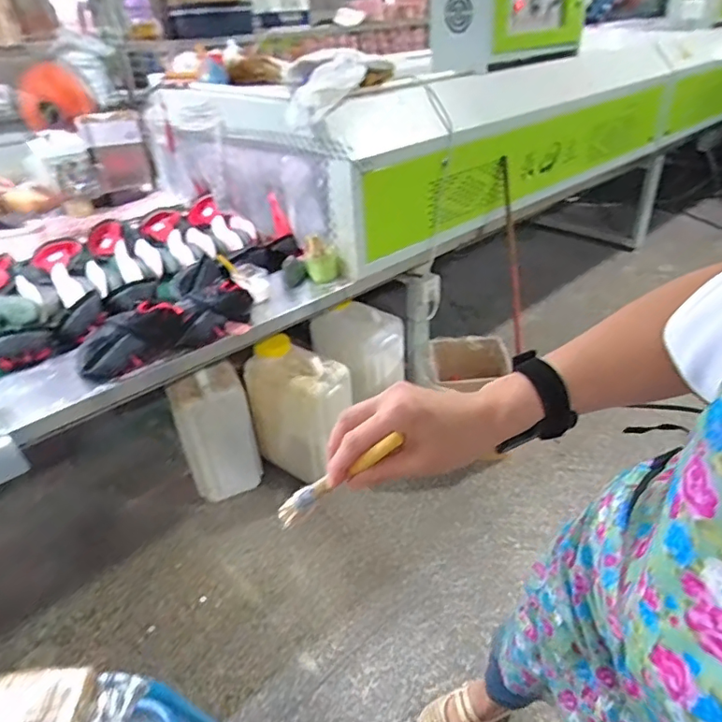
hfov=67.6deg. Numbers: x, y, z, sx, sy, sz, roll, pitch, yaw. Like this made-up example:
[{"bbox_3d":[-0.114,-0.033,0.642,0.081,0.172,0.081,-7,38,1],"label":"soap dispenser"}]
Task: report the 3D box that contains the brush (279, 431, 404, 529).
[{"bbox_3d":[-0.024,0.100,0.442,0.150,0.019,0.012,-40,19,30],"label":"brush"}]

